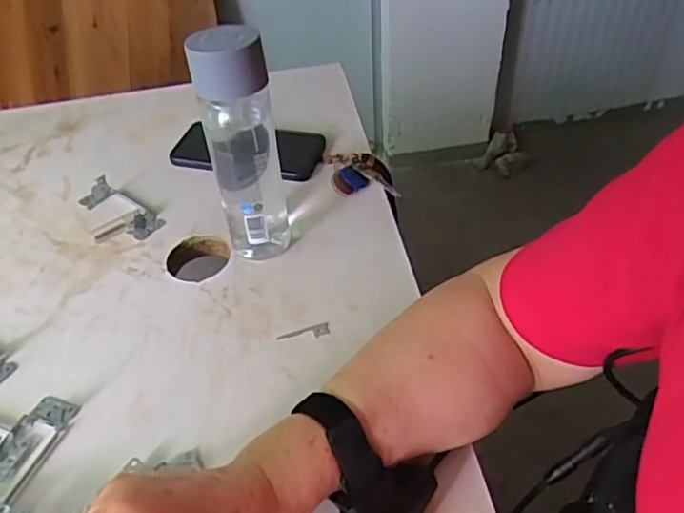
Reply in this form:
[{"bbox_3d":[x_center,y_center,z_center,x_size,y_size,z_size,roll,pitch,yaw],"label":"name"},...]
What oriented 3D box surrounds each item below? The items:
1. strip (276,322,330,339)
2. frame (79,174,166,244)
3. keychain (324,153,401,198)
[{"bbox_3d":[-0.032,0.063,0.484,0.043,0.004,0.013,-11,45,-7],"label":"strip"},{"bbox_3d":[-0.228,-0.050,0.603,0.066,0.023,0.092,-22,48,-17],"label":"frame"},{"bbox_3d":[0.018,-0.093,0.619,0.065,0.022,0.083,-10,45,-6],"label":"keychain"}]

